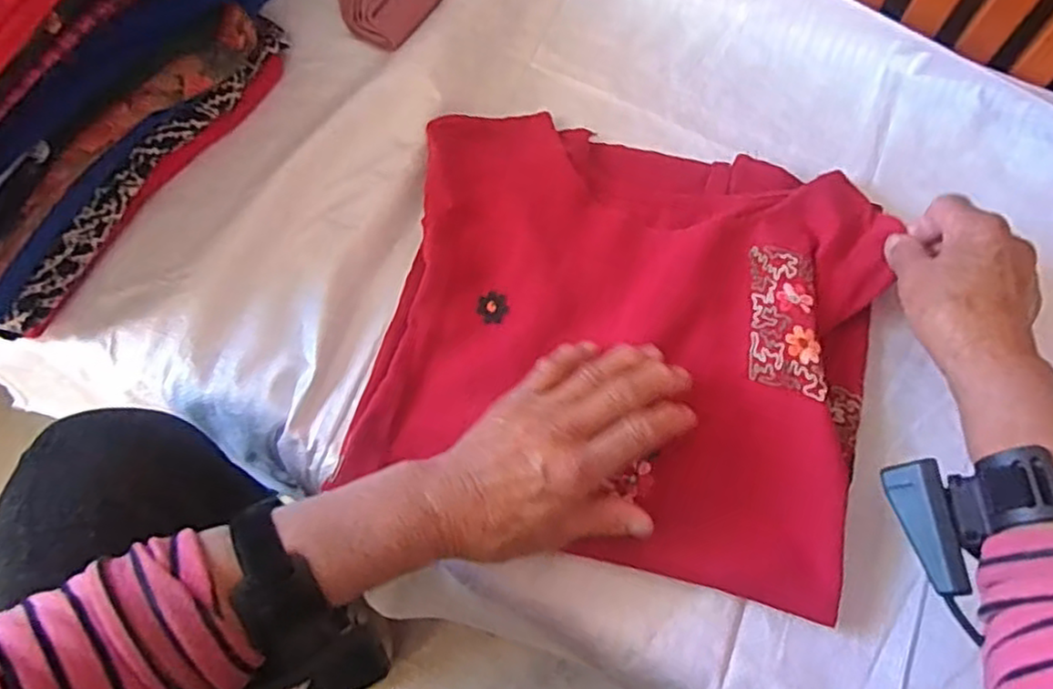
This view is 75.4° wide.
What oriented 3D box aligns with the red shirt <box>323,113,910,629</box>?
[{"bbox_3d":[0.066,-0.011,0.448,0.308,0.024,0.287,14,72,5],"label":"red shirt"}]

